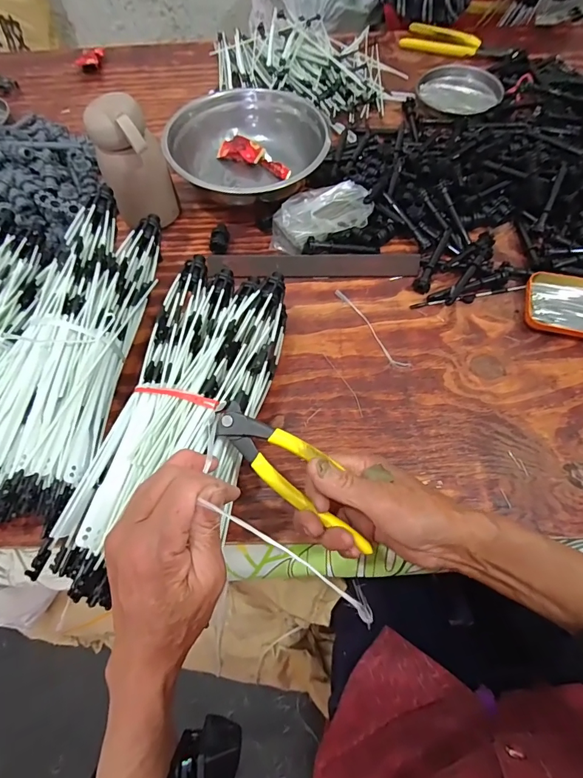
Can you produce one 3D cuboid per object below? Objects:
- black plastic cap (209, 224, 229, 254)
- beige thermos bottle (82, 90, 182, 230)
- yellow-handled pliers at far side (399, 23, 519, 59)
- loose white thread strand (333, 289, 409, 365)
[{"bbox_3d":[-0.093,-0.198,0.534,0.023,0.020,0.035,6,64,5],"label":"black plastic cap"},{"bbox_3d":[-0.193,-0.276,0.499,0.077,0.129,0.076,-19,65,-8],"label":"beige thermos bottle"},{"bbox_3d":[0.304,-0.629,0.735,0.200,0.027,0.071,21,66,12],"label":"yellow-handled pliers at far side"},{"bbox_3d":[0.090,-0.070,0.473,0.017,0.004,0.128,-30,66,-16],"label":"loose white thread strand"}]

